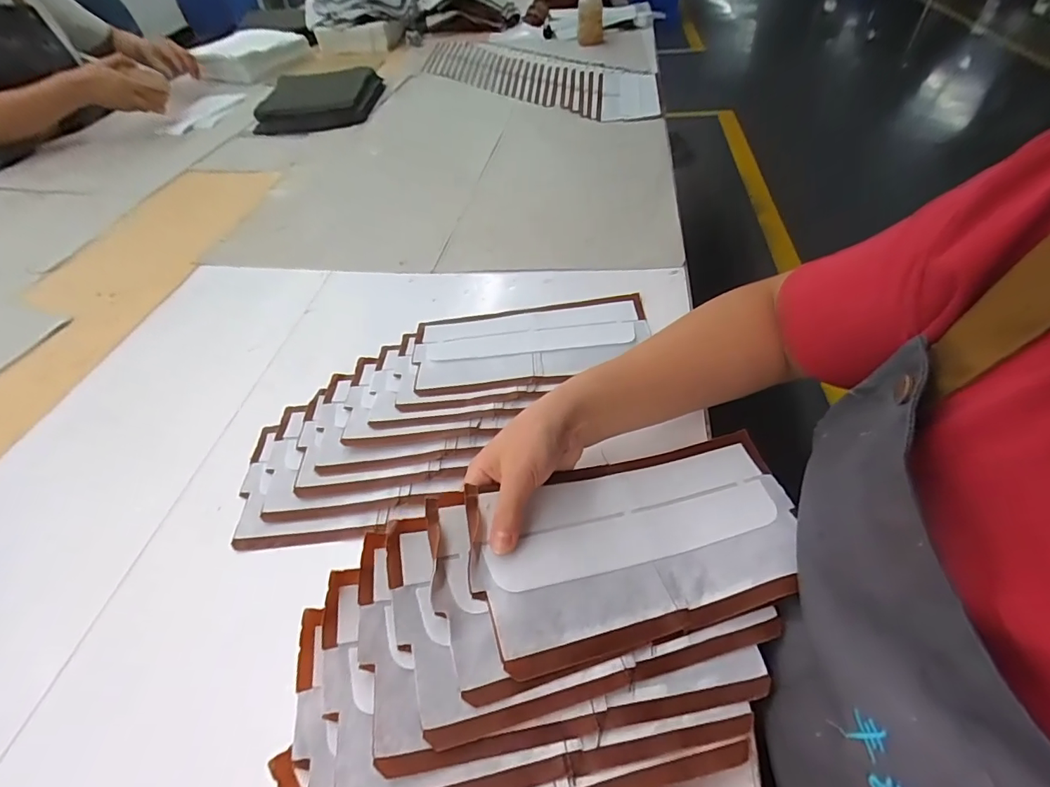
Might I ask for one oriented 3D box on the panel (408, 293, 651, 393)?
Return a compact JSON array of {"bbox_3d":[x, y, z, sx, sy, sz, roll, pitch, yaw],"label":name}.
[{"bbox_3d":[0.007,-0.058,0.515,0.247,0.006,0.126,-7,48,0],"label":"panel"}]

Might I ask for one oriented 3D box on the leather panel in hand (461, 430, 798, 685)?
[{"bbox_3d":[0.084,0.099,0.336,0.236,0.013,0.116,-10,50,-16],"label":"leather panel in hand"}]

